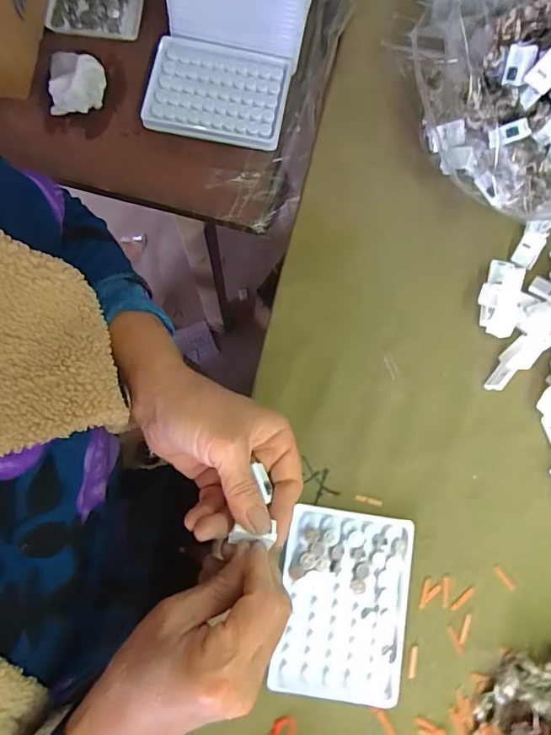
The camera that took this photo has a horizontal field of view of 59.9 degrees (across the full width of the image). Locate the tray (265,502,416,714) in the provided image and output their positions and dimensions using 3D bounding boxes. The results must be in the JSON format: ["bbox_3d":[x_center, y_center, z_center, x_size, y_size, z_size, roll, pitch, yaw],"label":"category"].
[{"bbox_3d":[0.051,0.175,0.357,0.092,0.016,0.129,7,78,2],"label":"tray"}]

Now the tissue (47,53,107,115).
[{"bbox_3d":[-0.192,-0.276,0.459,0.052,0.027,0.061,0,80,-2],"label":"tissue"}]

